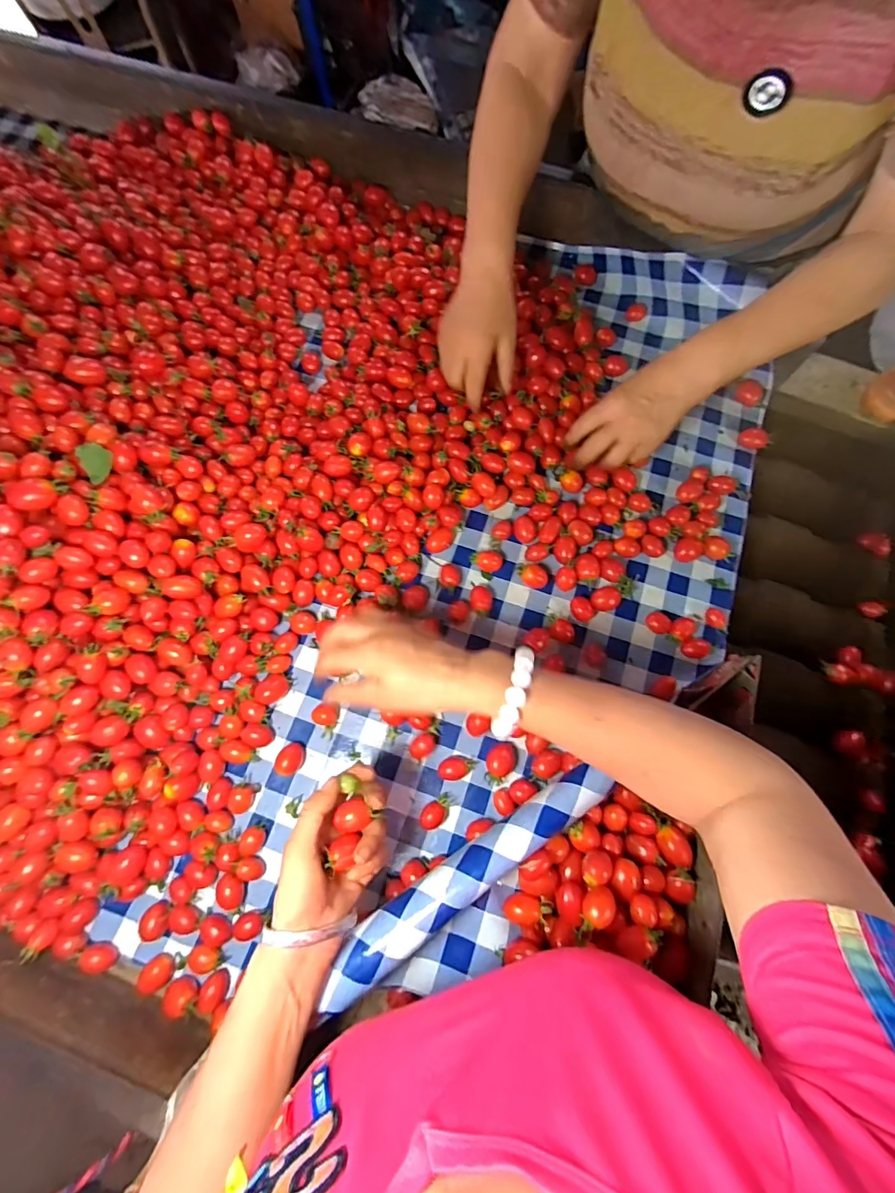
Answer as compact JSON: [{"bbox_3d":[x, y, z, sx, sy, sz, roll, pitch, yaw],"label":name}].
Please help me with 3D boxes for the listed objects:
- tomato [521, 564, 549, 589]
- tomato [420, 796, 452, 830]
[{"bbox_3d":[0.099,-0.024,0.531,0.030,0.018,0.028,-1,71,2],"label":"tomato"},{"bbox_3d":[-0.011,0.213,0.460,0.033,0.016,0.022,-42,74,-12],"label":"tomato"}]

